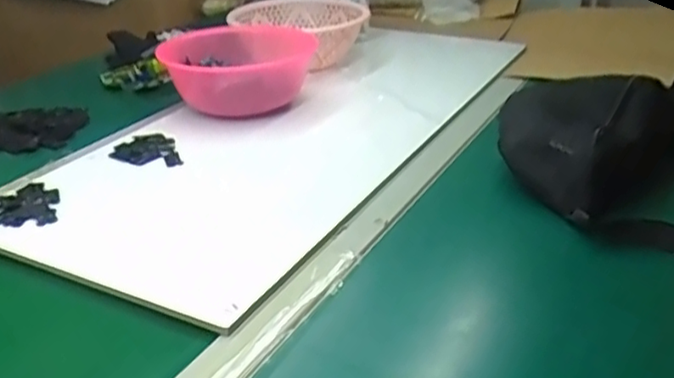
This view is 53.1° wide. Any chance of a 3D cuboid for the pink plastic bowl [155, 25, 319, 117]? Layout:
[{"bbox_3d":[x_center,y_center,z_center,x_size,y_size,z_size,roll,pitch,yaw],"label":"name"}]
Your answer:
[{"bbox_3d":[-0.128,-0.146,0.852,0.177,0.074,0.149,-7,28,-11],"label":"pink plastic bowl"}]

